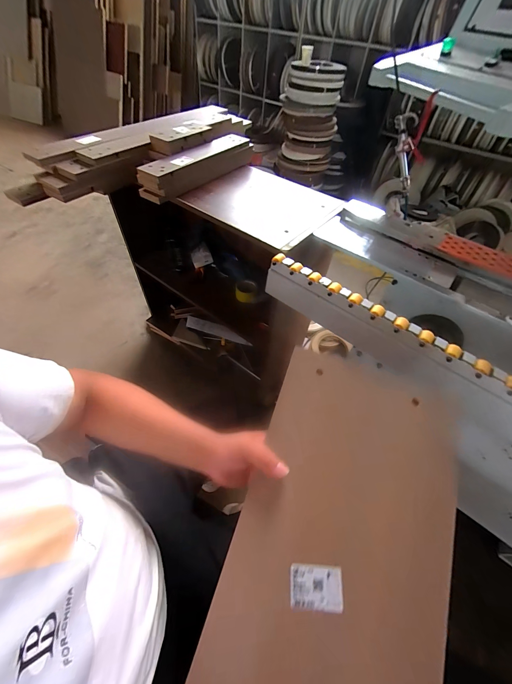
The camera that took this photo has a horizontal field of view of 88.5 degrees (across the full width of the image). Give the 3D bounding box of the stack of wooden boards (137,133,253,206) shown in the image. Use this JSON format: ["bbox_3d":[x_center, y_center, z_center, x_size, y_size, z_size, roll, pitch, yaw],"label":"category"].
[{"bbox_3d":[-0.168,-0.555,0.822,0.086,0.071,0.441,31,57,18],"label":"stack of wooden boards"}]

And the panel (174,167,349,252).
[{"bbox_3d":[0.026,-0.415,0.784,0.380,0.028,0.350,34,58,20],"label":"panel"}]

